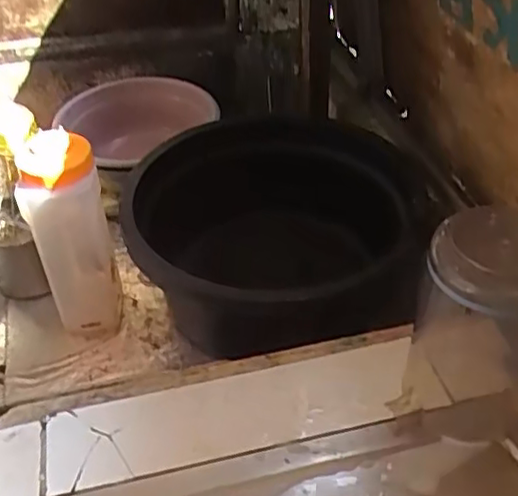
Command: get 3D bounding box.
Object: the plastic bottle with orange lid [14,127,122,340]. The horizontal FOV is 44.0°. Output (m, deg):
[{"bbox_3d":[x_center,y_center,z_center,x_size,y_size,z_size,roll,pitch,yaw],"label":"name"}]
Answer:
[{"bbox_3d":[-0.266,-0.008,0.915,0.105,0.288,0.116,-16,42,-14],"label":"plastic bottle with orange lid"}]

